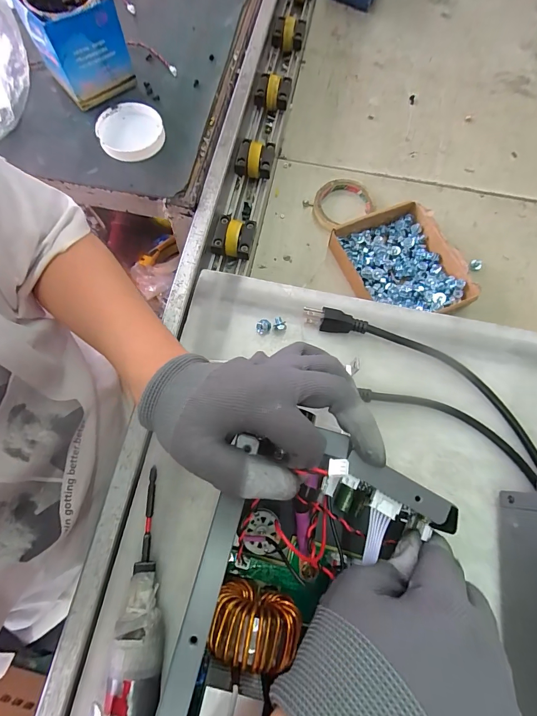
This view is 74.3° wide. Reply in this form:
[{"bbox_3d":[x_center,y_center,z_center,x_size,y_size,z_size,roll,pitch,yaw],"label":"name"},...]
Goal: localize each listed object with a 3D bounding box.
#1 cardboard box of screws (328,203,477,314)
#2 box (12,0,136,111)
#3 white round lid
[{"bbox_3d":[0.188,-0.136,0.508,0.143,0.036,0.180,-18,73,-7],"label":"cardboard box of screws"},{"bbox_3d":[-0.251,-0.423,0.471,0.103,0.103,0.099,-32,76,-11],"label":"box"},{"bbox_3d":[-0.184,-0.303,0.476,0.082,0.018,0.081,0,72,-1],"label":"white round lid"}]

